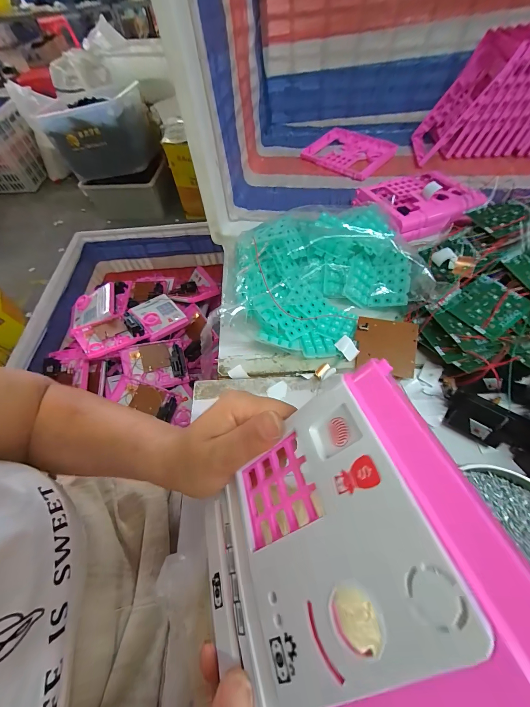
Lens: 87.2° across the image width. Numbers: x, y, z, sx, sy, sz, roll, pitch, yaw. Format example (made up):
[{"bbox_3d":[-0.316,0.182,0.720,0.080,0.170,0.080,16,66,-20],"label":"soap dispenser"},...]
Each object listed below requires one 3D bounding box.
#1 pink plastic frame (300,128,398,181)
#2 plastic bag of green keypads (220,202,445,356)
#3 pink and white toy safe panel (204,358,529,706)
[{"bbox_3d":[0.182,-0.445,0.613,0.167,0.019,0.140,38,68,24],"label":"pink plastic frame"},{"bbox_3d":[0.079,-0.101,0.381,0.264,0.092,0.179,-12,58,-3],"label":"plastic bag of green keypads"},{"bbox_3d":[0.024,0.097,0.134,0.154,0.013,0.123,-44,45,24],"label":"pink and white toy safe panel"}]

